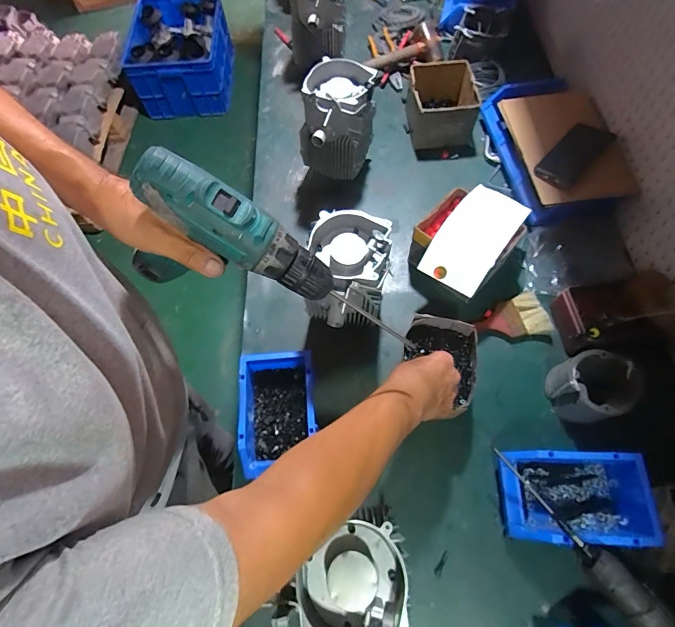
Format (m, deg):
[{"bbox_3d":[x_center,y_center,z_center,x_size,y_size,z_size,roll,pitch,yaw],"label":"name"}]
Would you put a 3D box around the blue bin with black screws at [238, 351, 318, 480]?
[{"bbox_3d":[-0.092,0.152,0.613,0.116,0.070,0.172,-6,65,-1],"label":"blue bin with black screws"}]

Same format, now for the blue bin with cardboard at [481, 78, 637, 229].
[{"bbox_3d":[0.437,-0.342,0.808,0.197,0.106,0.358,-4,65,-1],"label":"blue bin with cardboard"}]

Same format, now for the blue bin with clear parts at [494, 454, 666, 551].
[{"bbox_3d":[0.343,0.264,0.558,0.202,0.079,0.118,1,65,2],"label":"blue bin with clear parts"}]

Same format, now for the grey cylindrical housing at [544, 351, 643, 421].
[{"bbox_3d":[0.400,0.115,0.612,0.098,0.084,0.098,0,65,1],"label":"grey cylindrical housing"}]

